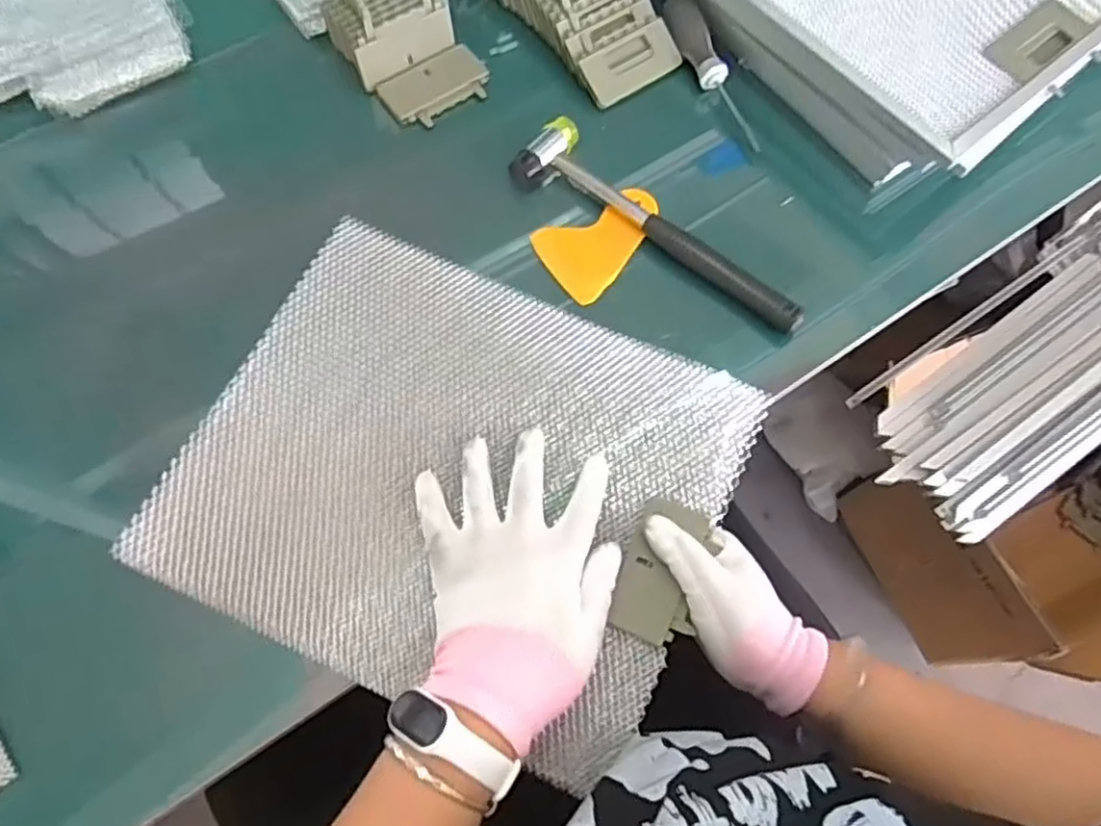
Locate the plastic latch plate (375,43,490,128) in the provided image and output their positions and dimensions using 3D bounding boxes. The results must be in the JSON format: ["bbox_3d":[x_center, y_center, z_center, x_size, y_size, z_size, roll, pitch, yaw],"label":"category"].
[{"bbox_3d":[-0.092,-0.266,0.574,0.084,0.019,0.053,-35,73,-12],"label":"plastic latch plate"}]

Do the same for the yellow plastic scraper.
[{"bbox_3d":[0.044,-0.130,0.526,0.100,0.007,0.067,-32,73,-12],"label":"yellow plastic scraper"}]

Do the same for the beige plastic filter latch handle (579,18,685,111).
[{"bbox_3d":[0.067,-0.288,0.574,0.085,0.007,0.043,-33,93,-13],"label":"beige plastic filter latch handle"}]

